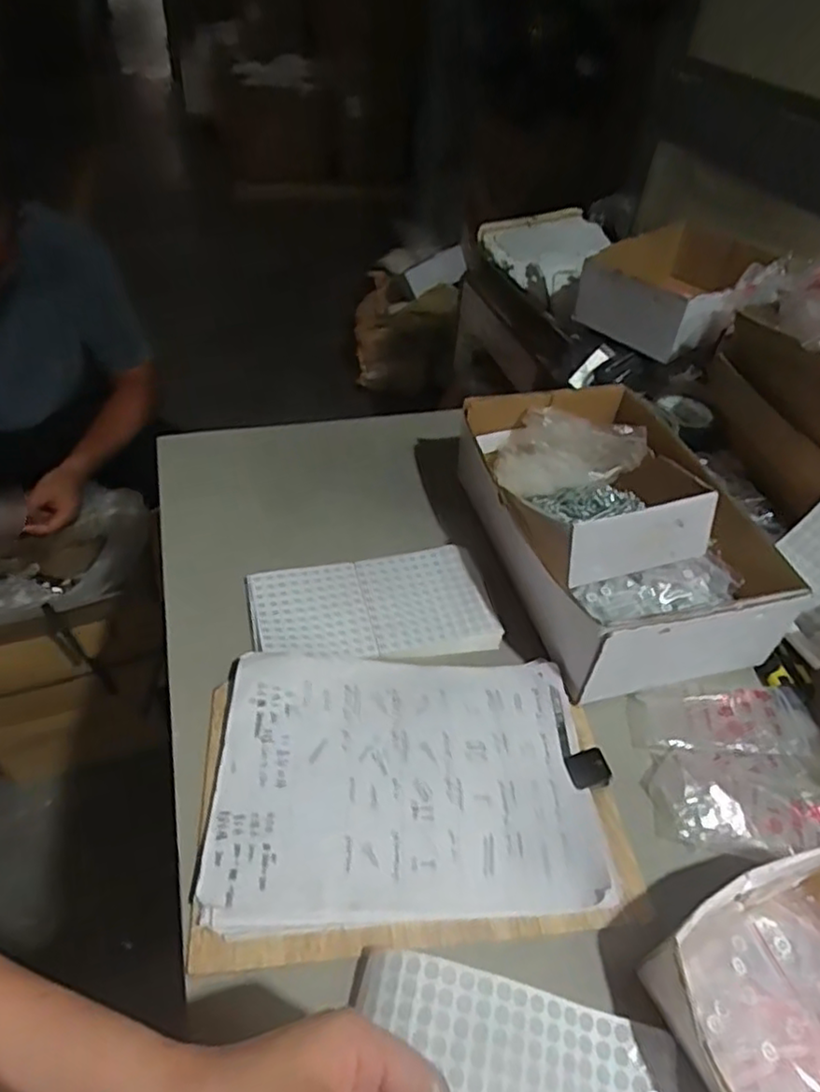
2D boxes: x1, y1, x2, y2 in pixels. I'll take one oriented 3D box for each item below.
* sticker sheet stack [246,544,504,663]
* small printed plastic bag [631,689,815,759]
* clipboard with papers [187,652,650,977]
[{"bbox_3d":[-0.039,0.059,0.654,0.228,0.015,0.123,-6,51,-5],"label":"sticker sheet stack"},{"bbox_3d":[0.266,0.152,0.588,0.145,0.021,0.063,4,43,-1],"label":"small printed plastic bag"},{"bbox_3d":[-0.001,0.184,0.532,0.312,0.020,0.237,-2,43,-8],"label":"clipboard with papers"}]

